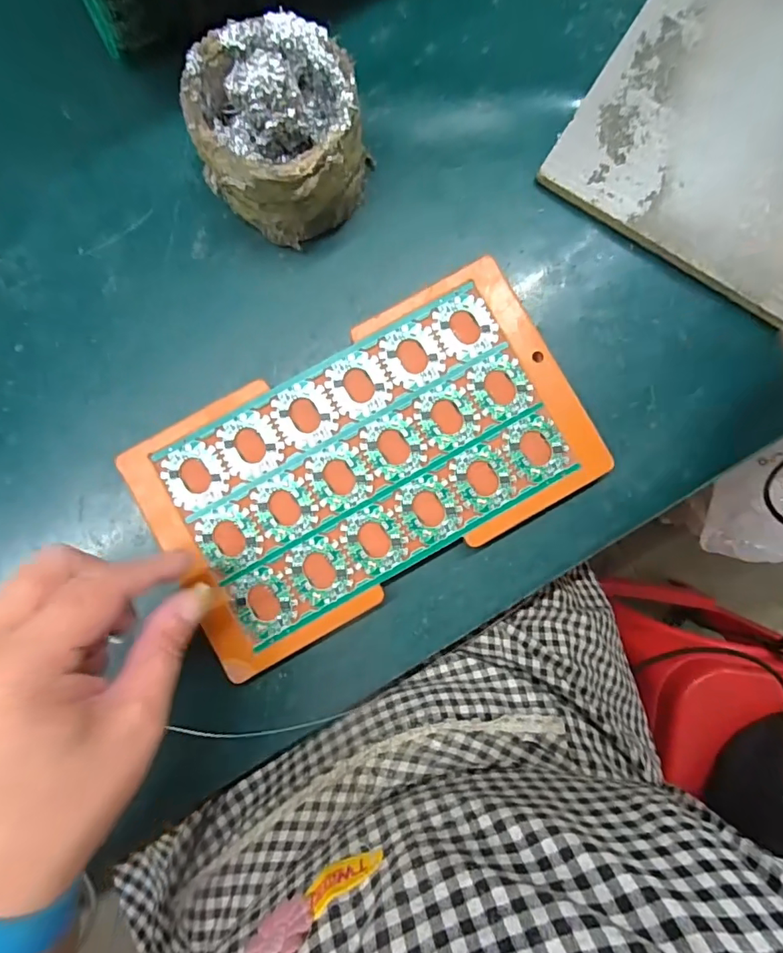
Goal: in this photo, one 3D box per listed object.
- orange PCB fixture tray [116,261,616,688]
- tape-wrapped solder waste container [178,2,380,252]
[{"bbox_3d":[-0.013,-0.008,0.269,0.232,0.009,0.137,-30,88,0],"label":"orange PCB fixture tray"},{"bbox_3d":[-0.057,-0.179,0.256,0.088,0.073,0.083,-13,87,-1],"label":"tape-wrapped solder waste container"}]

